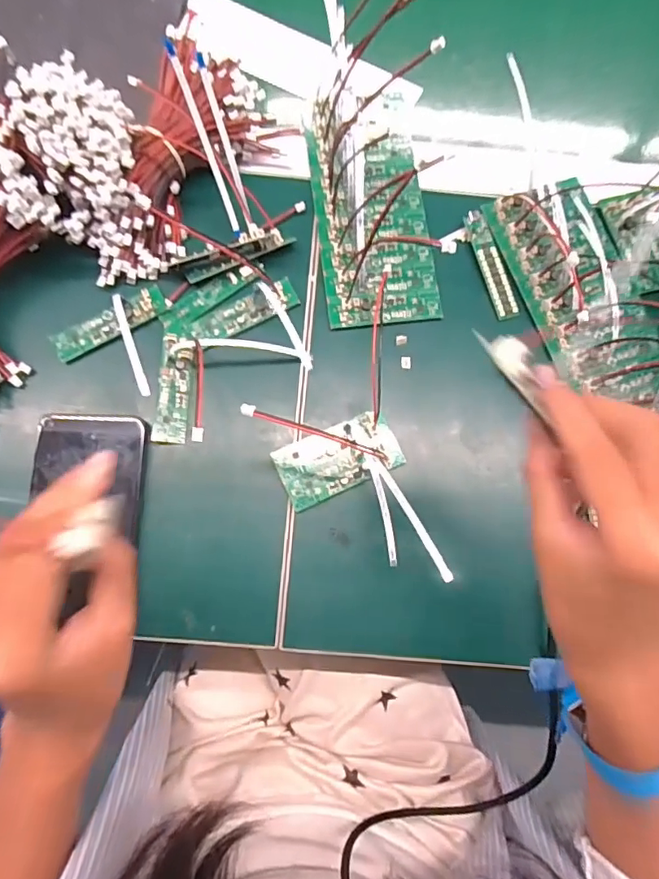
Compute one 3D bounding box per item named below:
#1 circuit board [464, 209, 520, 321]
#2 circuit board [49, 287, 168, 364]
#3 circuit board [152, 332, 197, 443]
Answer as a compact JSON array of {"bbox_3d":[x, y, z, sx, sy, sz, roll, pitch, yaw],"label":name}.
[{"bbox_3d":[0.122,-0.132,0.396,0.019,0.004,0.087,-18,79,-6],"label":"circuit board"},{"bbox_3d":[-0.158,-0.084,0.377,0.084,0.005,0.022,-30,81,-8],"label":"circuit board"},{"bbox_3d":[-0.108,-0.036,0.366,0.022,0.009,0.076,4,78,-2],"label":"circuit board"}]

